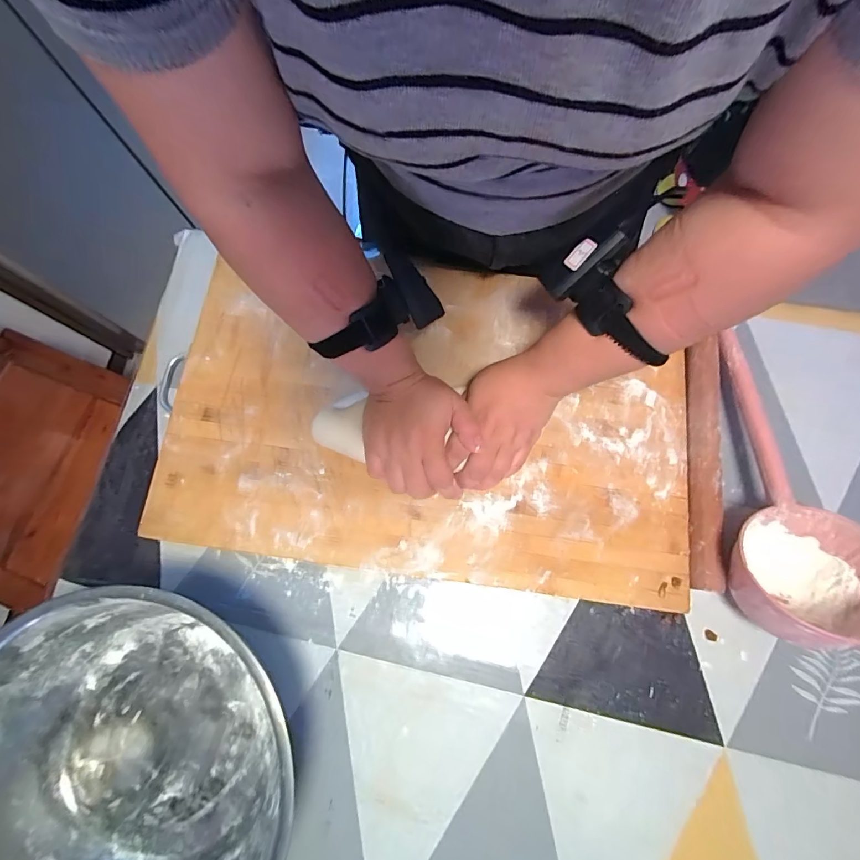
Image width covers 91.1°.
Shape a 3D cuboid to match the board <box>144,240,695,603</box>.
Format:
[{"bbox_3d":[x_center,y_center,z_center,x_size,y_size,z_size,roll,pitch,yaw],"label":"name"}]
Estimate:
[{"bbox_3d":[-0.009,-0.019,0.459,0.552,0.020,0.335,7,78,3],"label":"board"}]

